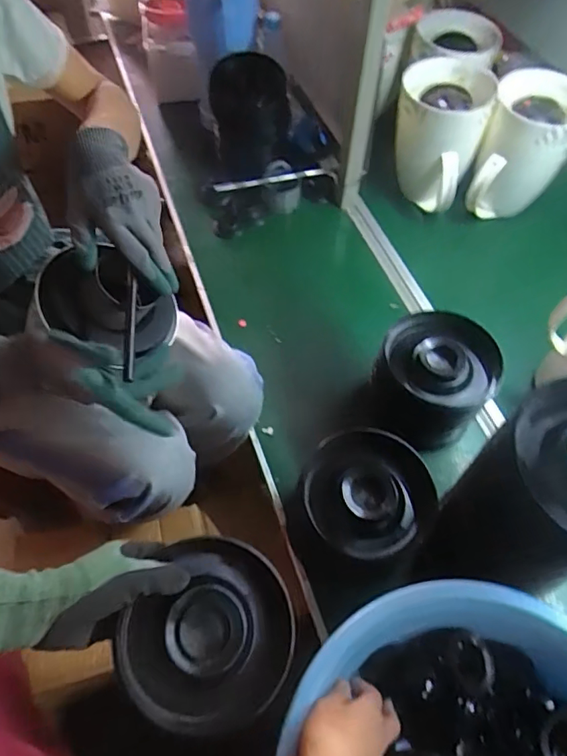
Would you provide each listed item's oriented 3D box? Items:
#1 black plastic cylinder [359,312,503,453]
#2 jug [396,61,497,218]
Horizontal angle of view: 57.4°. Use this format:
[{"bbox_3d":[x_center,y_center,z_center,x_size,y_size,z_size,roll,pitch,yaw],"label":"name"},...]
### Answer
[{"bbox_3d":[0.206,0.005,0.732,0.149,0.148,0.127,28,60,14],"label":"black plastic cylinder"},{"bbox_3d":[0.279,-0.447,0.954,0.153,0.208,0.137,15,57,6],"label":"jug"}]

